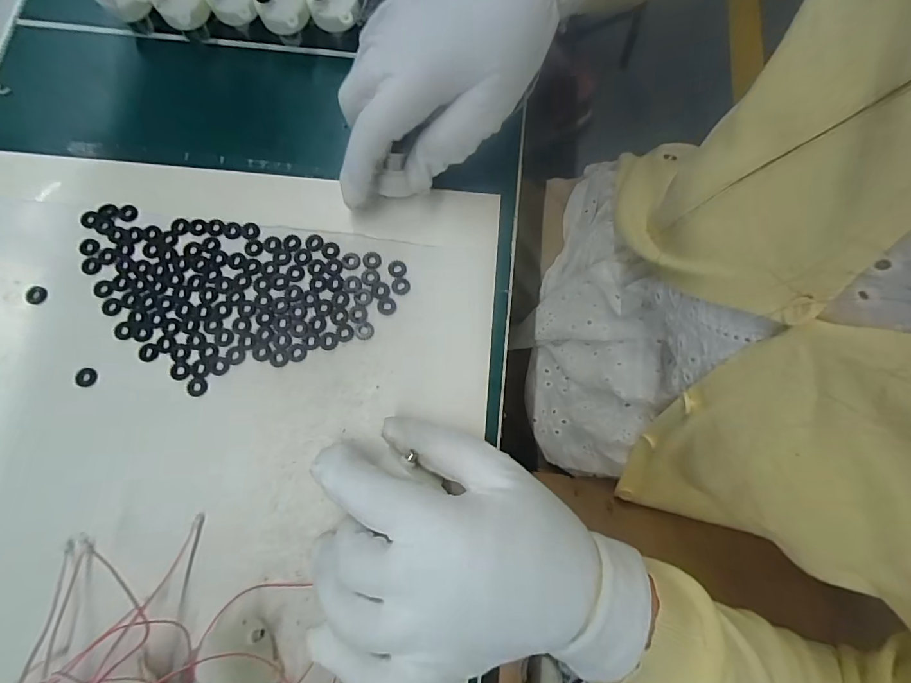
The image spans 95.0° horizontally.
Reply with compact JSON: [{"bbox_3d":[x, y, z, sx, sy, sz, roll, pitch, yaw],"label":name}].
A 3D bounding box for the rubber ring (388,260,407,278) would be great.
[{"bbox_3d":[-0.035,-0.044,0.248,0.011,0.004,0.011,-4,78,-2],"label":"rubber ring"}]

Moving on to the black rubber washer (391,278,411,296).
[{"bbox_3d":[-0.032,-0.033,0.245,0.011,0.004,0.011,0,78,-1],"label":"black rubber washer"}]

